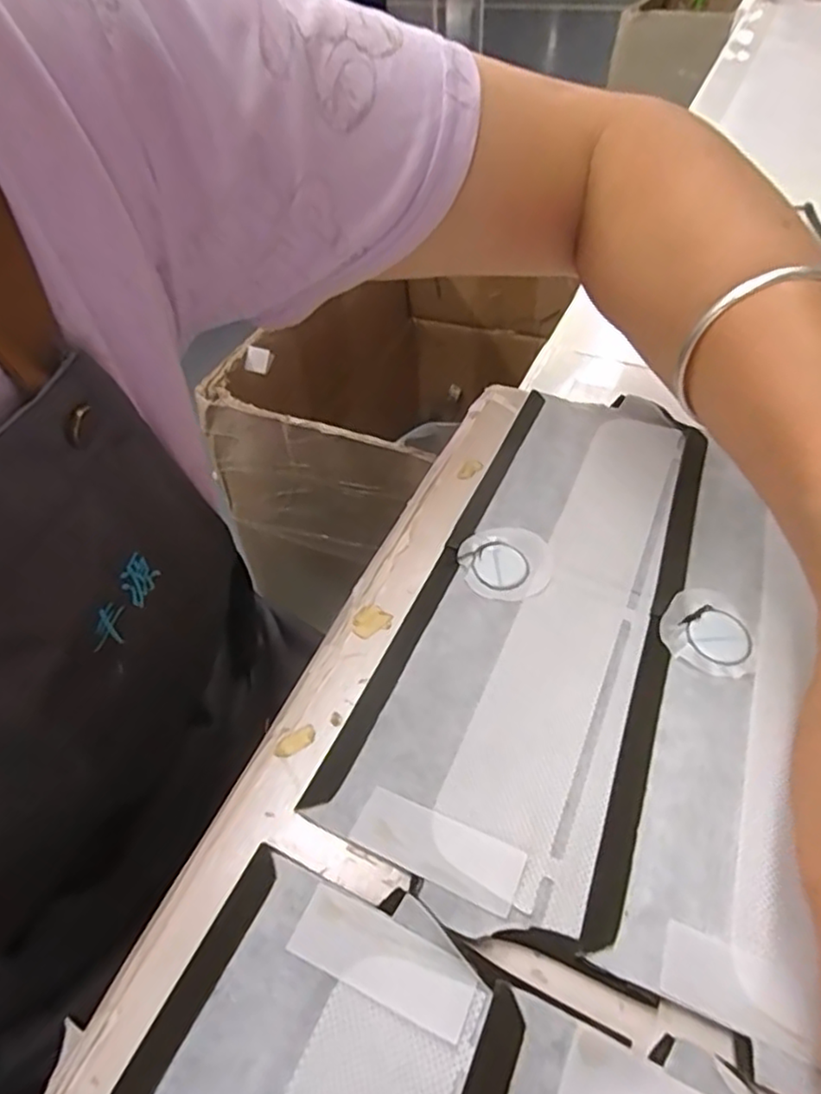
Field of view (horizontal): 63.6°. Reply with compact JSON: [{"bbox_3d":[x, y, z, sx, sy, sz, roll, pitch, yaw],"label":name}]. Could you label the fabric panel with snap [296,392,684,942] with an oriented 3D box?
[{"bbox_3d":[0.050,0.017,0.256,0.083,0.009,0.232,17,52,18],"label":"fabric panel with snap"}]

